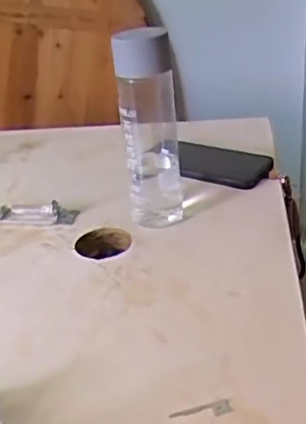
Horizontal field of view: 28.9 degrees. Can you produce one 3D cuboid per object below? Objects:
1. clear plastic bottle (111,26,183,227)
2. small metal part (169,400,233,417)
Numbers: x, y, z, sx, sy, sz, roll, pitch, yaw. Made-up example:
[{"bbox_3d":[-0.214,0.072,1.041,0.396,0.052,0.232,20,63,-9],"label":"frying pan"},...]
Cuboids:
[{"bbox_3d":[-0.002,-0.084,0.617,0.058,0.206,0.065,-4,29,3],"label":"clear plastic bottle"},{"bbox_3d":[0.034,0.140,0.418,0.043,0.004,0.011,-7,29,-3],"label":"small metal part"}]

